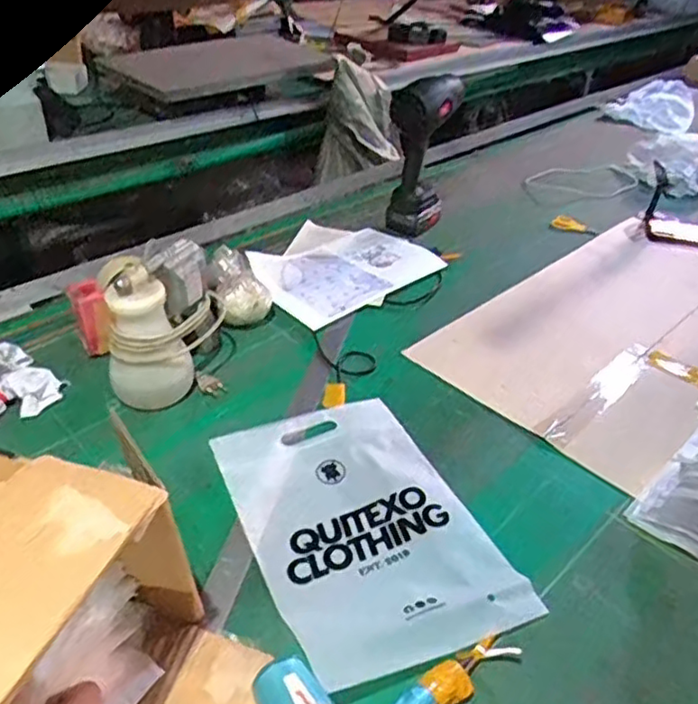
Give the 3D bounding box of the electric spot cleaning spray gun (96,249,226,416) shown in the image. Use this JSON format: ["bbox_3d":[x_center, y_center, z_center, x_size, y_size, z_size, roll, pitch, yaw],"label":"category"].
[{"bbox_3d":[-0.248,-0.047,0.878,0.095,0.192,0.166,12,38,12],"label":"electric spot cleaning spray gun"}]

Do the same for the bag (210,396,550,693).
[{"bbox_3d":[0.014,0.180,0.734,0.245,0.030,0.363,-15,41,-22],"label":"bag"}]

